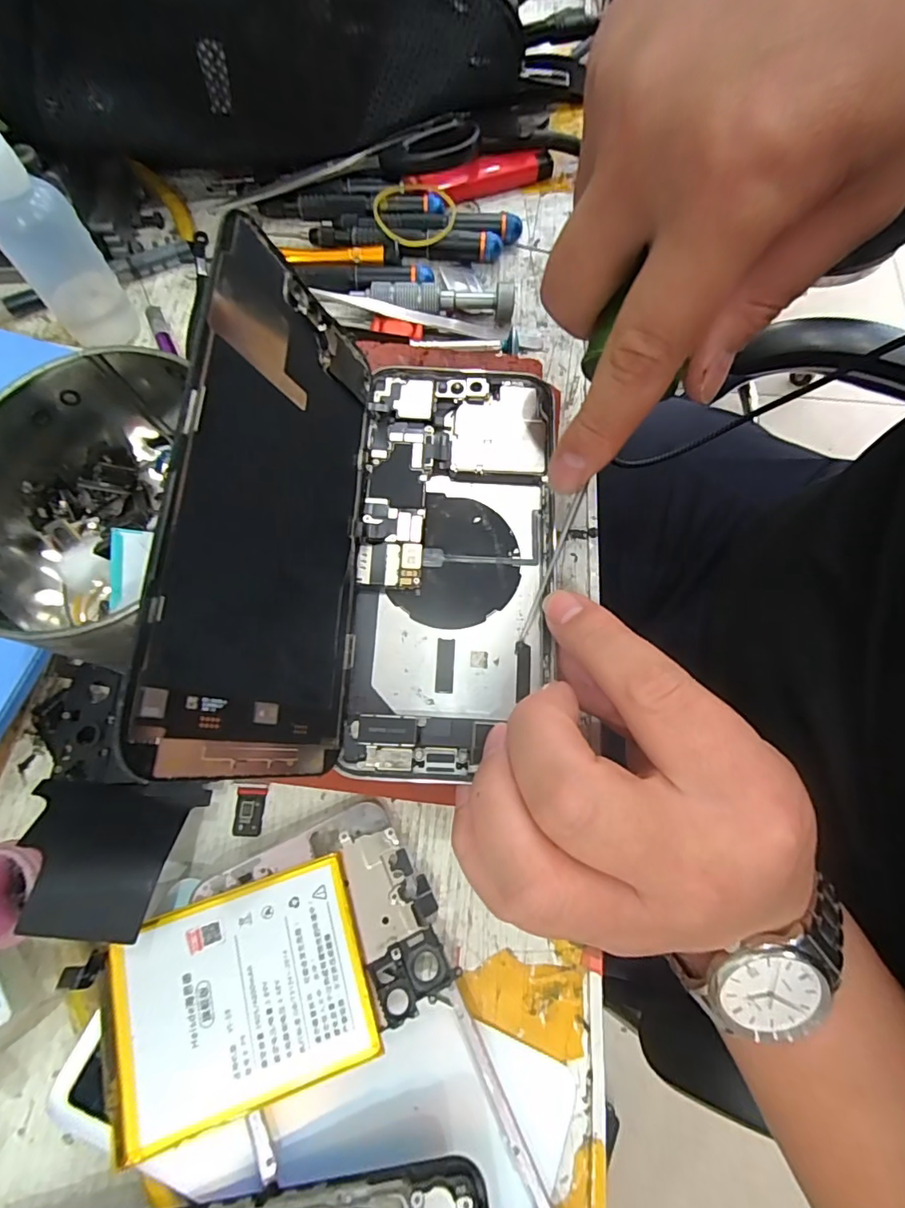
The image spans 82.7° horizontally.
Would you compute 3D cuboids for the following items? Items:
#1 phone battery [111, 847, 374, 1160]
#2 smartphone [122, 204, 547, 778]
[{"bbox_3d":[-0.068,0.125,0.165,0.076,0.008,0.058,-17,73,-6],"label":"phone battery"},{"bbox_3d":[-0.016,-0.031,0.162,0.104,0.077,0.163,2,72,0],"label":"smartphone"}]

